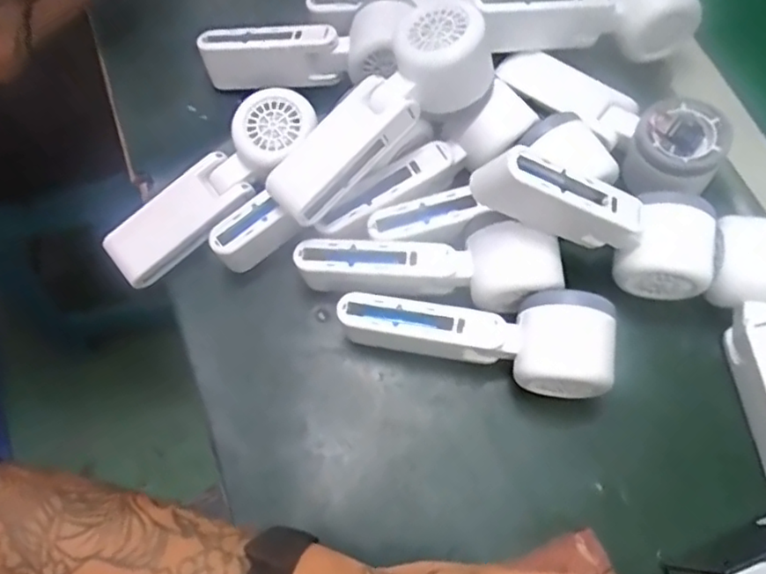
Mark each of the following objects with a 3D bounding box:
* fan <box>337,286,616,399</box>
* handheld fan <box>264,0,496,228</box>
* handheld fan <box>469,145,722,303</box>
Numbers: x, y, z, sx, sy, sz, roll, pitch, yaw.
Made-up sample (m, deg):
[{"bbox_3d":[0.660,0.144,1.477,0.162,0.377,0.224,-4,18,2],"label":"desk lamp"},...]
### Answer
[{"bbox_3d":[0.056,0.031,0.393,0.162,0.049,0.053,6,69,3],"label":"fan"},{"bbox_3d":[-0.003,-0.108,0.404,0.165,0.051,0.058,-41,73,6],"label":"handheld fan"},{"bbox_3d":[0.130,-0.044,0.386,0.165,0.048,0.060,19,67,-19],"label":"handheld fan"}]

